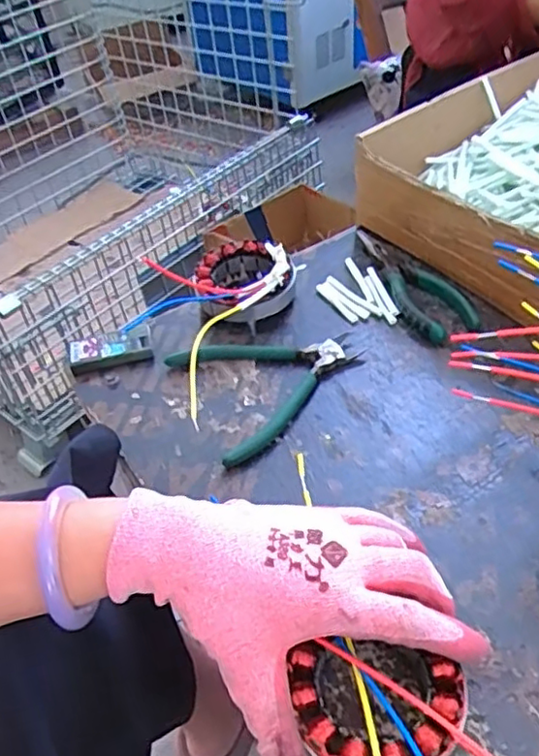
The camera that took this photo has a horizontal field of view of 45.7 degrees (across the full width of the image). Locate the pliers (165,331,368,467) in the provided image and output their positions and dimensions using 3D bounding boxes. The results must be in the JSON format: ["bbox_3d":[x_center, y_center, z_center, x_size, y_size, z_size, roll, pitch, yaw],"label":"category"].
[{"bbox_3d":[0.006,-0.003,0.491,0.137,0.014,0.115,-23,47,-17],"label":"pliers"}]

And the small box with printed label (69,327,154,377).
[{"bbox_3d":[-0.131,-0.024,0.529,0.066,0.015,0.034,-13,45,-7],"label":"small box with printed label"}]

